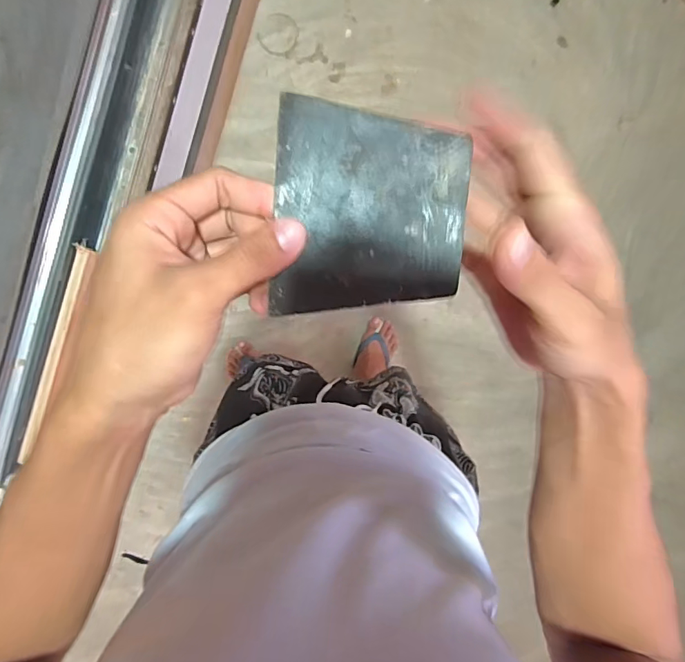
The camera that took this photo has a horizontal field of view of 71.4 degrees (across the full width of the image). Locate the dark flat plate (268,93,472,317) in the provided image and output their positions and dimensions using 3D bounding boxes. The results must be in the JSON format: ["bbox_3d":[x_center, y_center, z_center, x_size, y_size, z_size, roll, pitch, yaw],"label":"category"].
[{"bbox_3d":[0.013,-0.059,0.237,0.092,0.004,0.101,4,97,6],"label":"dark flat plate"}]

